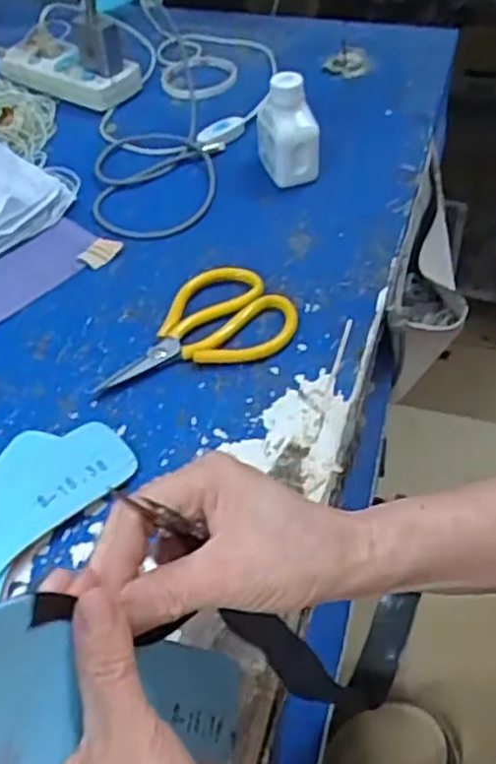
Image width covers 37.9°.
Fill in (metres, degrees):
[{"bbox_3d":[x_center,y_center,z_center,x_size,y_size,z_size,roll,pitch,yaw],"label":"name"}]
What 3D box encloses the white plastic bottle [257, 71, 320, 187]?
[{"bbox_3d":[0.039,-0.235,0.679,0.052,0.096,0.050,-8,49,-5],"label":"white plastic bottle"}]

